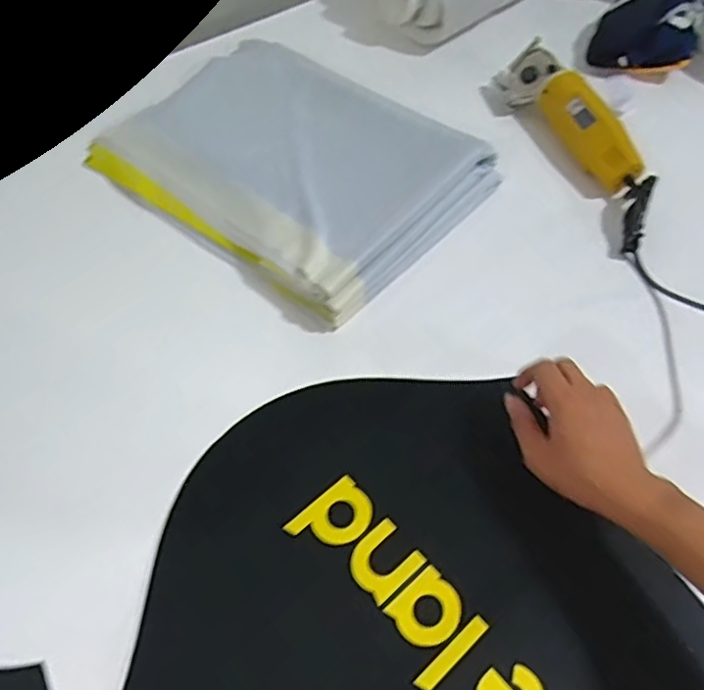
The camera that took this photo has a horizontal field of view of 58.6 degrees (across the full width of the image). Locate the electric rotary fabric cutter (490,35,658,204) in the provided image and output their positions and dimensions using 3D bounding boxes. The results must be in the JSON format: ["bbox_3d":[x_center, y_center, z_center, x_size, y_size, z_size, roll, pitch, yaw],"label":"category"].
[{"bbox_3d":[0.275,-0.276,0.771,0.057,0.052,0.272,-21,59,-14],"label":"electric rotary fabric cutter"}]

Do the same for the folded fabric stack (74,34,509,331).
[{"bbox_3d":[-0.080,-0.220,0.748,0.418,0.062,0.292,35,63,22],"label":"folded fabric stack"}]

